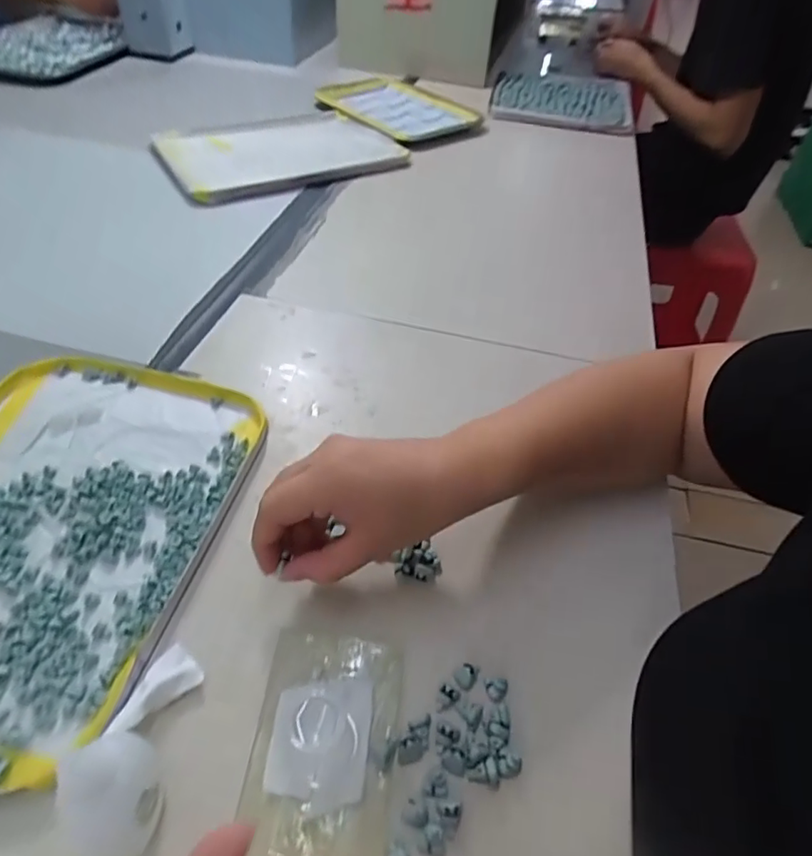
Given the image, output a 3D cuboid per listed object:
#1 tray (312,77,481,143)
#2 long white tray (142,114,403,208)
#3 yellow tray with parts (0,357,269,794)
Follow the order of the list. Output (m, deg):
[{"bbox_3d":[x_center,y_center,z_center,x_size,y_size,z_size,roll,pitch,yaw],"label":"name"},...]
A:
[{"bbox_3d":[-0.018,-0.526,0.912,0.196,0.023,0.275,-31,55,-29],"label":"tray"},{"bbox_3d":[-0.182,-0.390,0.778,0.311,0.023,0.233,-24,52,-24],"label":"long white tray"},{"bbox_3d":[-0.225,0.055,0.350,0.205,0.013,0.273,11,46,7],"label":"yellow tray with parts"}]

